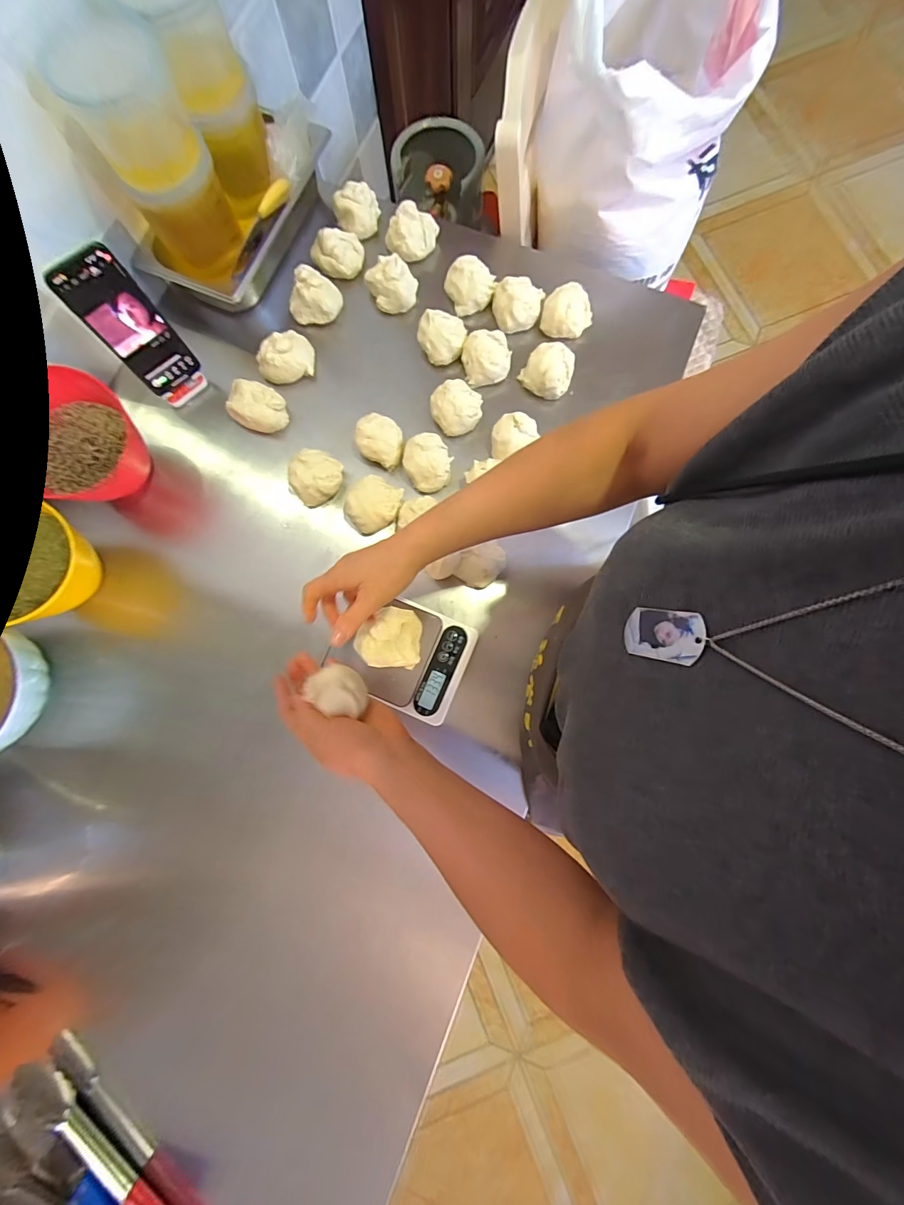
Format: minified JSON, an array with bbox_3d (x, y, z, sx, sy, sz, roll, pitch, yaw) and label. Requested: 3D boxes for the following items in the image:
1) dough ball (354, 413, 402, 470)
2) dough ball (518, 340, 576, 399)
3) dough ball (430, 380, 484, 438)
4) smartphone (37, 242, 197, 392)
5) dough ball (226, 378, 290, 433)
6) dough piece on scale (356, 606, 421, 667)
[{"bbox_3d":[-0.099,-0.221,0.582,0.058,0.055,0.068,-19,80,-2],"label":"dough ball"},{"bbox_3d":[0.136,-0.325,0.581,0.066,0.038,0.056,33,82,7],"label":"dough ball"},{"bbox_3d":[0.007,-0.270,0.582,0.069,0.045,0.063,0,80,1],"label":"dough ball"},{"bbox_3d":[-0.401,-0.346,0.521,0.075,0.155,0.016,-40,69,-6],"label":"smartphone"},{"bbox_3d":[-0.272,-0.273,0.595,0.078,0.051,0.062,10,80,3],"label":"dough ball"},{"bbox_3d":[-0.074,0.043,0.508,0.073,0.053,0.069,4,80,2],"label":"dough piece on scale"}]

